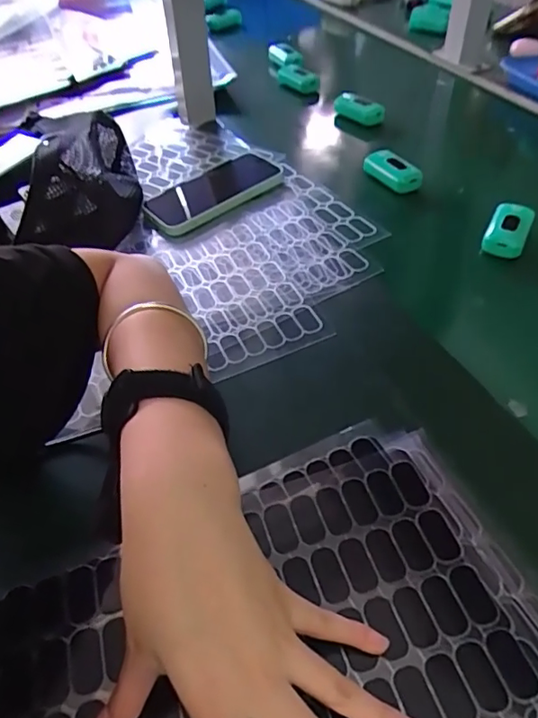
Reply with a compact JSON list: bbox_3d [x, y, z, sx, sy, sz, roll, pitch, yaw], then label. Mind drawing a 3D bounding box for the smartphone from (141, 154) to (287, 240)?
[{"bbox_3d":[-0.062,-0.183,0.601,0.150,0.018,0.098,-29,45,-15],"label":"smartphone"}]

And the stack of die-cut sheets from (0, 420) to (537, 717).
[{"bbox_3d":[0.009,0.154,0.275,0.280,0.018,0.204,-18,49,-16],"label":"stack of die-cut sheets"}]

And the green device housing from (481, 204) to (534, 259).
[{"bbox_3d":[0.232,-0.125,0.532,0.037,0.025,0.062,21,50,19],"label":"green device housing"}]

